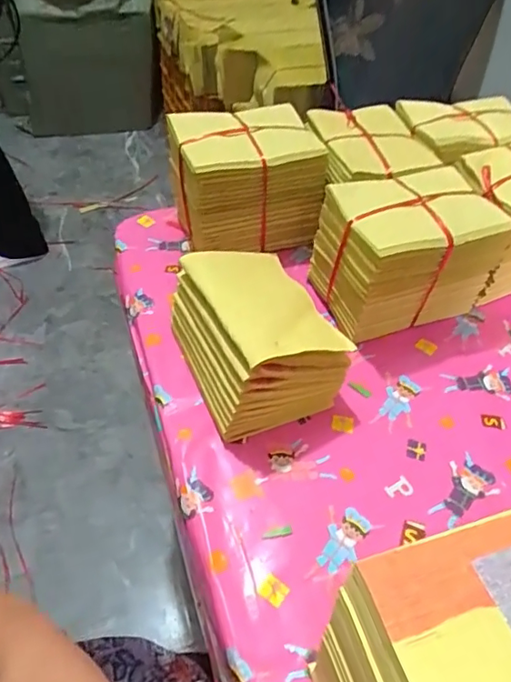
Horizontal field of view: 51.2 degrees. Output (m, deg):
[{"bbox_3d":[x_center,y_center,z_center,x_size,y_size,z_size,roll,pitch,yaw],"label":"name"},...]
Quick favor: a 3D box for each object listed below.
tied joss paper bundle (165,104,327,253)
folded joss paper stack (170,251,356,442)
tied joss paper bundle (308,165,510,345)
[{"bbox_3d":[-0.008,-0.190,0.650,0.171,0.127,0.103,-9,50,-11],"label":"tied joss paper bundle"},{"bbox_3d":[-0.006,-0.007,0.529,0.126,0.110,0.163,-17,52,-18],"label":"folded joss paper stack"},{"bbox_3d":[0.165,-0.096,0.590,0.167,0.134,0.119,-15,51,-16],"label":"tied joss paper bundle"}]

